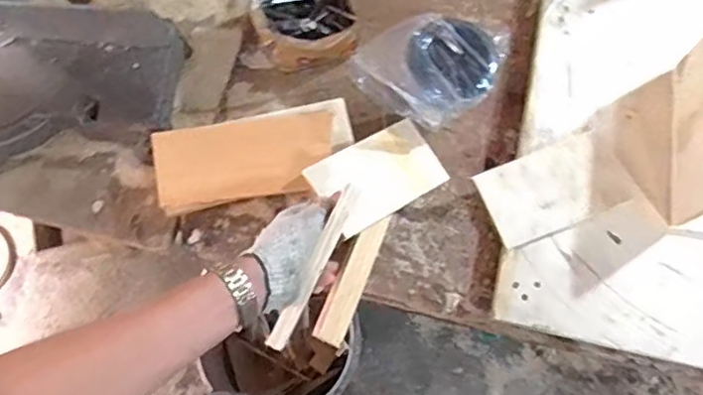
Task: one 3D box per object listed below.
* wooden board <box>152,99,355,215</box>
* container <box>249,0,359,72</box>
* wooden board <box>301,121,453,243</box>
[{"bbox_3d":[-0.112,-0.050,0.694,0.229,0.028,0.094,-12,73,-5],"label":"wooden board"},{"bbox_3d":[-0.064,-0.222,0.734,0.123,0.089,0.132,-16,74,-3],"label":"container"},{"bbox_3d":[0.031,-0.025,0.690,0.145,0.007,0.092,-29,82,-18],"label":"wooden board"}]

